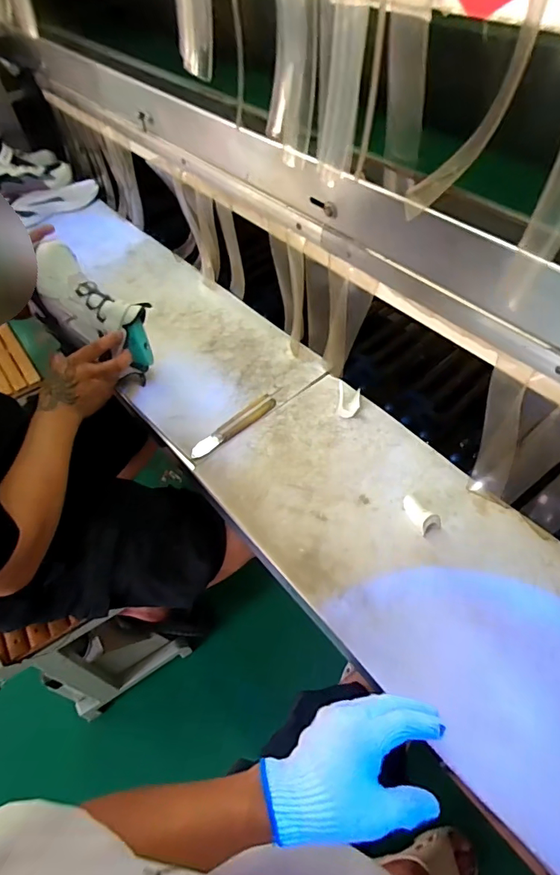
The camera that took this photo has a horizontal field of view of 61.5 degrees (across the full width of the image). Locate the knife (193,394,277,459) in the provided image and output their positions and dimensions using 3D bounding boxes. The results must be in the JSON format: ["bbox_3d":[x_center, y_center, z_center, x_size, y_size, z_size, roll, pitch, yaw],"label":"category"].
[{"bbox_3d":[-0.073,-0.020,0.753,0.163,0.010,0.028,-37,59,-22],"label":"knife"}]

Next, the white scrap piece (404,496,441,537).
[{"bbox_3d":[0.192,0.100,0.640,0.030,0.024,0.056,-24,54,-13],"label":"white scrap piece"}]

